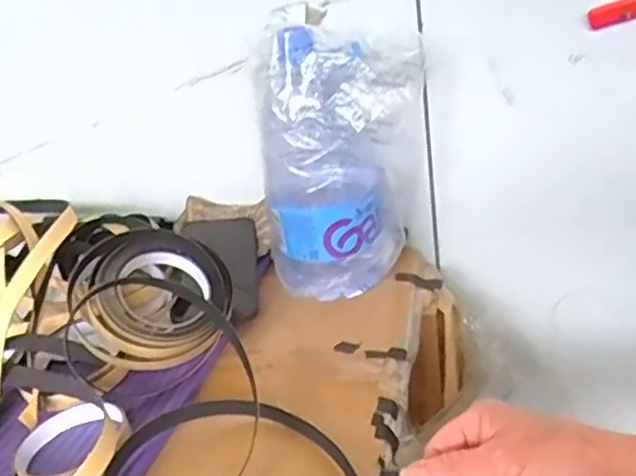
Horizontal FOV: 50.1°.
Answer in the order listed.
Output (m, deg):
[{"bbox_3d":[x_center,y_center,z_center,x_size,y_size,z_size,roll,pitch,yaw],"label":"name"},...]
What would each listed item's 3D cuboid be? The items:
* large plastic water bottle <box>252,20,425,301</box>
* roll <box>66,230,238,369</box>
[{"bbox_3d":[0.023,-0.070,0.637,0.130,0.241,0.125,0,26,21],"label":"large plastic water bottle"},{"bbox_3d":[-0.150,0.051,0.599,0.144,0.032,0.129,37,58,14],"label":"roll"}]

